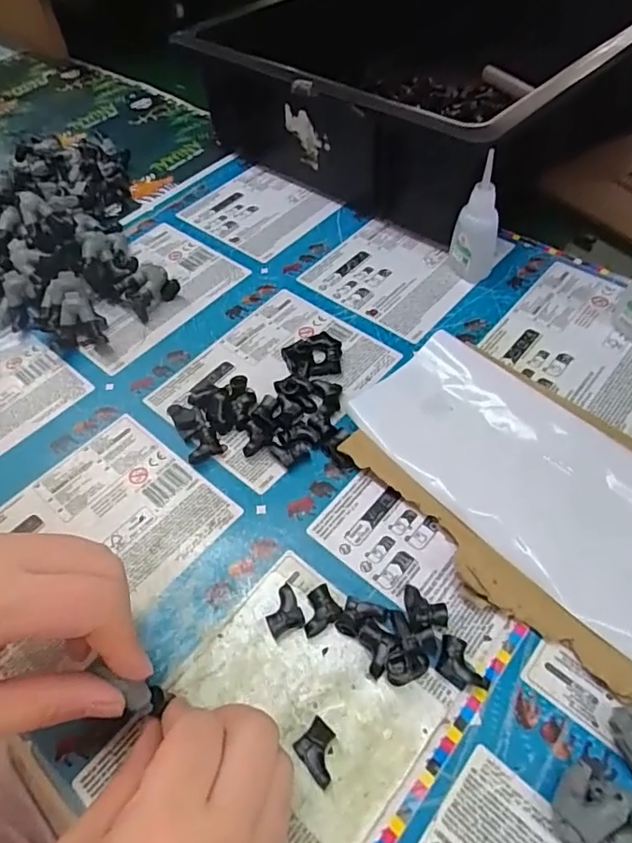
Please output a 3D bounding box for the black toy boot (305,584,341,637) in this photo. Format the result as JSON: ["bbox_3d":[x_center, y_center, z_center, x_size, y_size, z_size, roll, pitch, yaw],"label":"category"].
[{"bbox_3d":[0.001,0.089,0.251,0.019,0.010,0.017,-25,57,-13],"label":"black toy boot"}]

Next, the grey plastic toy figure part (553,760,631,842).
[{"bbox_3d":[0.108,0.148,0.196,0.037,0.015,0.027,25,60,20],"label":"grey plastic toy figure part"}]

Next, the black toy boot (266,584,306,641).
[{"bbox_3d":[-0.016,0.090,0.252,0.017,0.010,0.020,-22,56,-11],"label":"black toy boot"}]

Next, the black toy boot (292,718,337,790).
[{"bbox_3d":[0.002,0.136,0.218,0.016,0.006,0.020,-39,61,-21],"label":"black toy boot"}]

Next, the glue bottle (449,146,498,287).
[{"bbox_3d":[0.109,-0.134,0.357,0.030,0.084,0.022,13,57,13],"label":"glue bottle"}]

